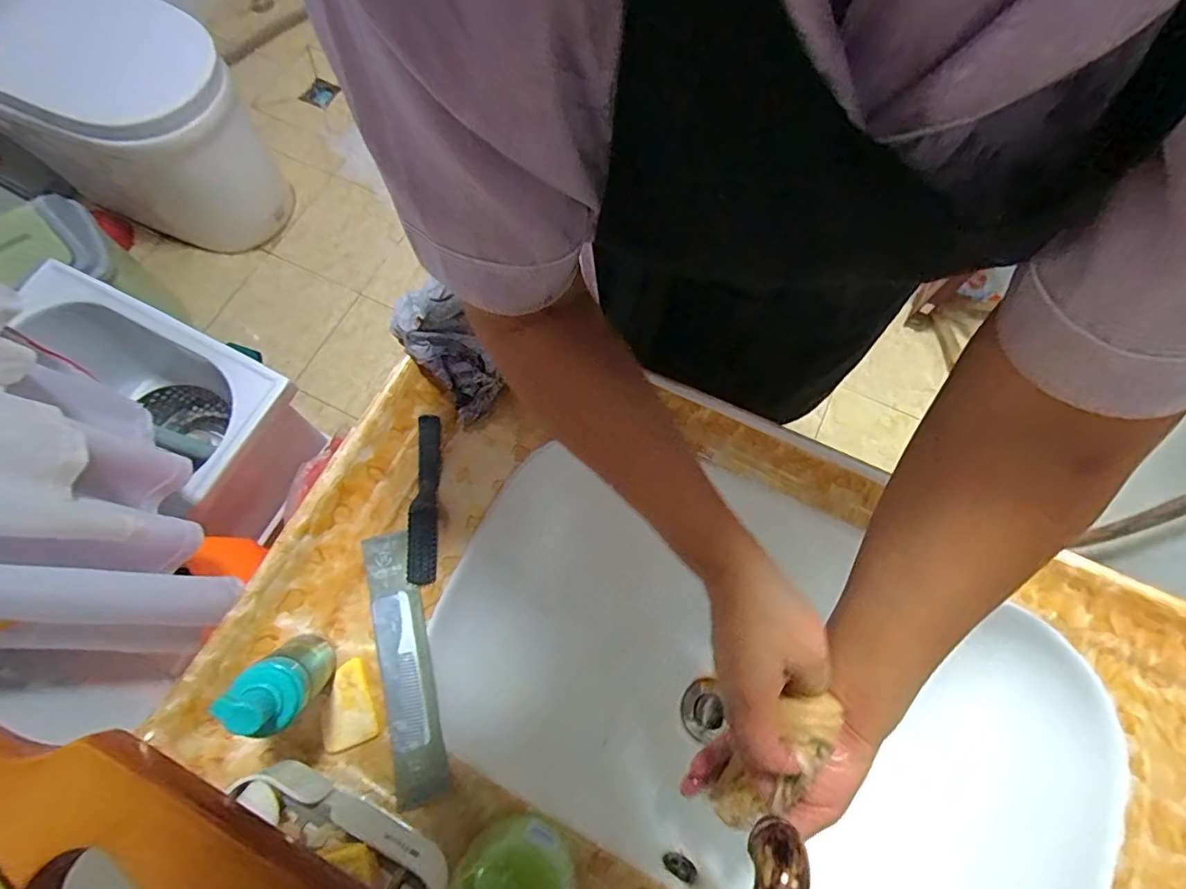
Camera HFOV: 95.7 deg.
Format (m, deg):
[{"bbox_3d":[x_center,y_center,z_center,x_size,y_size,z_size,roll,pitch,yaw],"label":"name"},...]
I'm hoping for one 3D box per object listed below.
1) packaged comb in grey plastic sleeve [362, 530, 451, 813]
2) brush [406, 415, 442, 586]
[{"bbox_3d":[-0.160,0.180,0.451,0.041,0.010,0.211,-15,72,-4],"label":"packaged comb in grey plastic sleeve"},{"bbox_3d":[-0.153,0.049,0.487,0.021,0.030,0.148,-1,72,1],"label":"brush"}]

